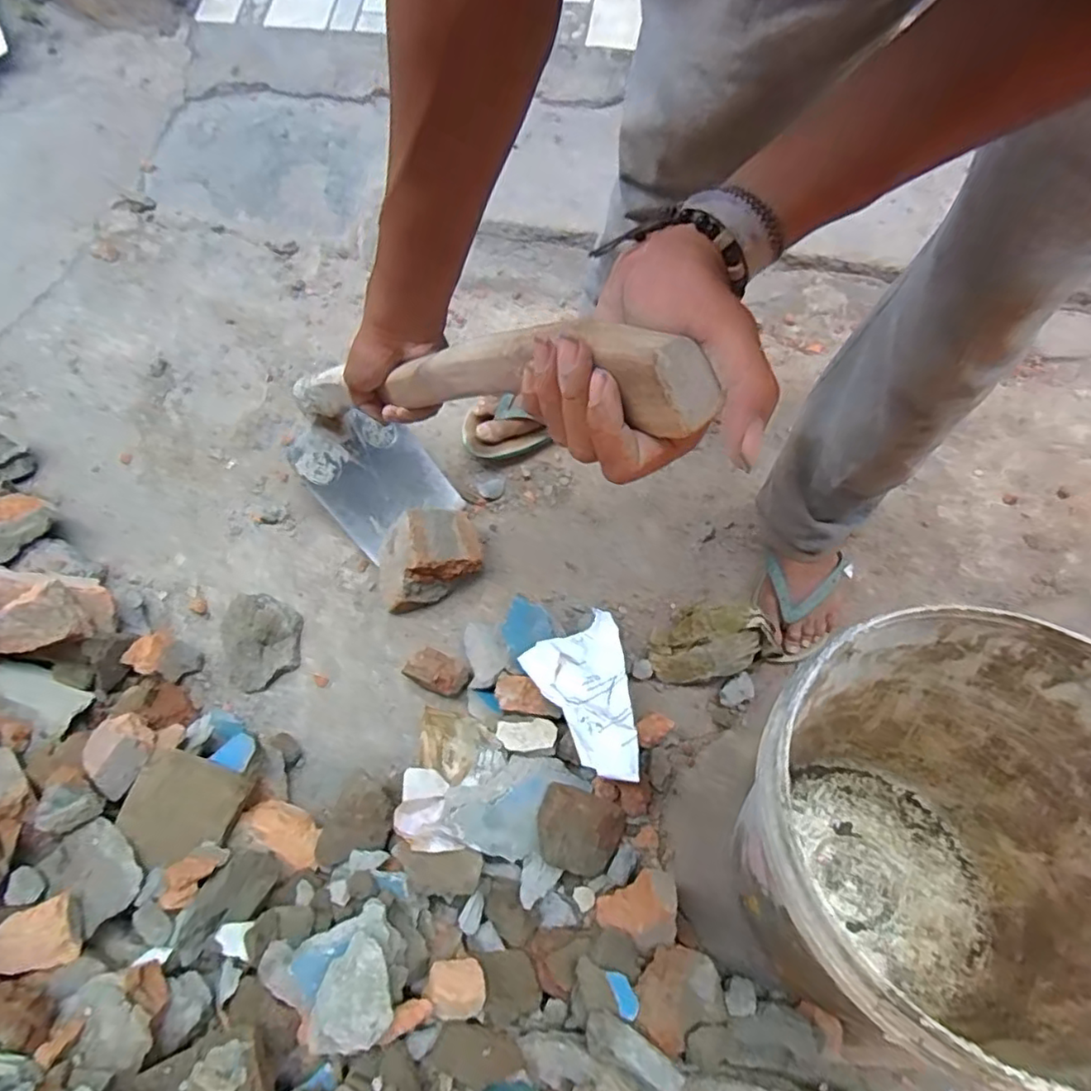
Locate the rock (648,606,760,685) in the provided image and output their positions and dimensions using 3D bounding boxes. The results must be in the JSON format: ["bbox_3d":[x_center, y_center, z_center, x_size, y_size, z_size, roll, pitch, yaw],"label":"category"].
[{"bbox_3d":[0.200,0.129,0.818,0.122,0.094,0.083,-8,65,-3],"label":"rock"}]

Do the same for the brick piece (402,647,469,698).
[{"bbox_3d":[-0.140,0.166,0.820,0.079,0.048,0.050,26,68,13],"label":"brick piece"}]

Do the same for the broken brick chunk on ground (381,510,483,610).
[{"bbox_3d":[-0.164,0.014,0.865,0.150,0.094,0.099,-33,69,-14],"label":"broken brick chunk on ground"}]

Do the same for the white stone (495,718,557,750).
[{"bbox_3d":[-0.023,0.225,0.752,0.070,0.019,0.036,-1,65,0],"label":"white stone"}]

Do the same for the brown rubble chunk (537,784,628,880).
[{"bbox_3d":[0.037,0.324,0.721,0.098,0.070,0.086,19,67,10],"label":"brown rubble chunk"}]

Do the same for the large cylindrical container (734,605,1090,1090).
[{"bbox_3d":[0.326,0.244,0.571,0.318,0.395,0.300,0,65,1],"label":"large cylindrical container"}]

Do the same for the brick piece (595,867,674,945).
[{"bbox_3d":[0.101,0.382,0.681,0.075,0.091,0.073,18,66,9],"label":"brick piece"}]

